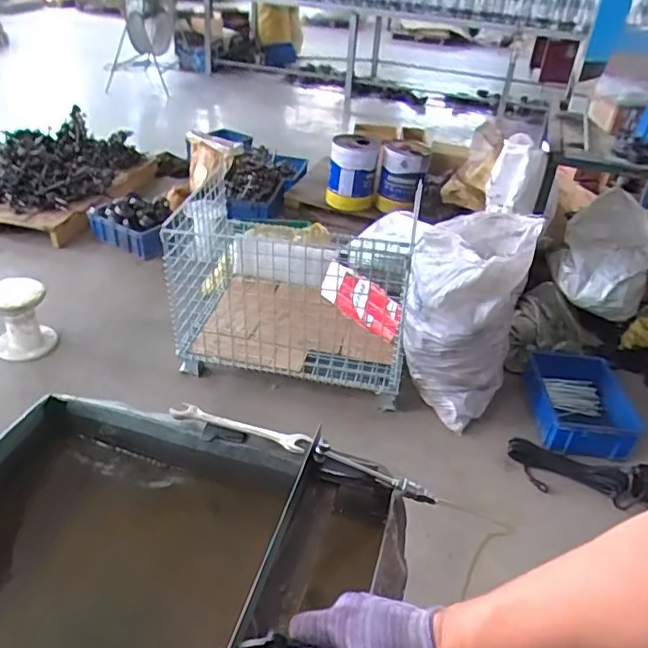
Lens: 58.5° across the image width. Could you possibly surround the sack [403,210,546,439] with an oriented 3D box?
[{"bbox_3d":[0.436,-0.001,1.883,0.361,0.666,0.344,16,36,14],"label":"sack"}]

